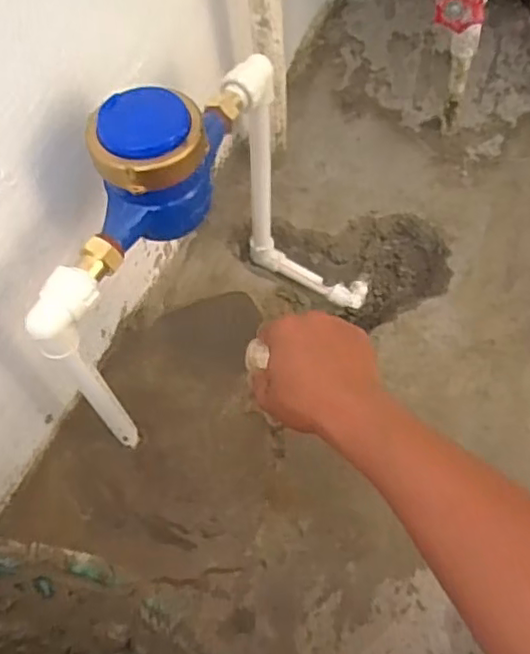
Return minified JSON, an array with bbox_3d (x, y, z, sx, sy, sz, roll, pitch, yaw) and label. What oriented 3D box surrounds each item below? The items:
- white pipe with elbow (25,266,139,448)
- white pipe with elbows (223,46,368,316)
[{"bbox_3d":[-0.132,0.040,0.519,0.028,0.247,0.055,31,66,18],"label":"white pipe with elbow"},{"bbox_3d":[0.035,-0.128,0.637,0.155,0.289,0.050,27,67,18],"label":"white pipe with elbows"}]

